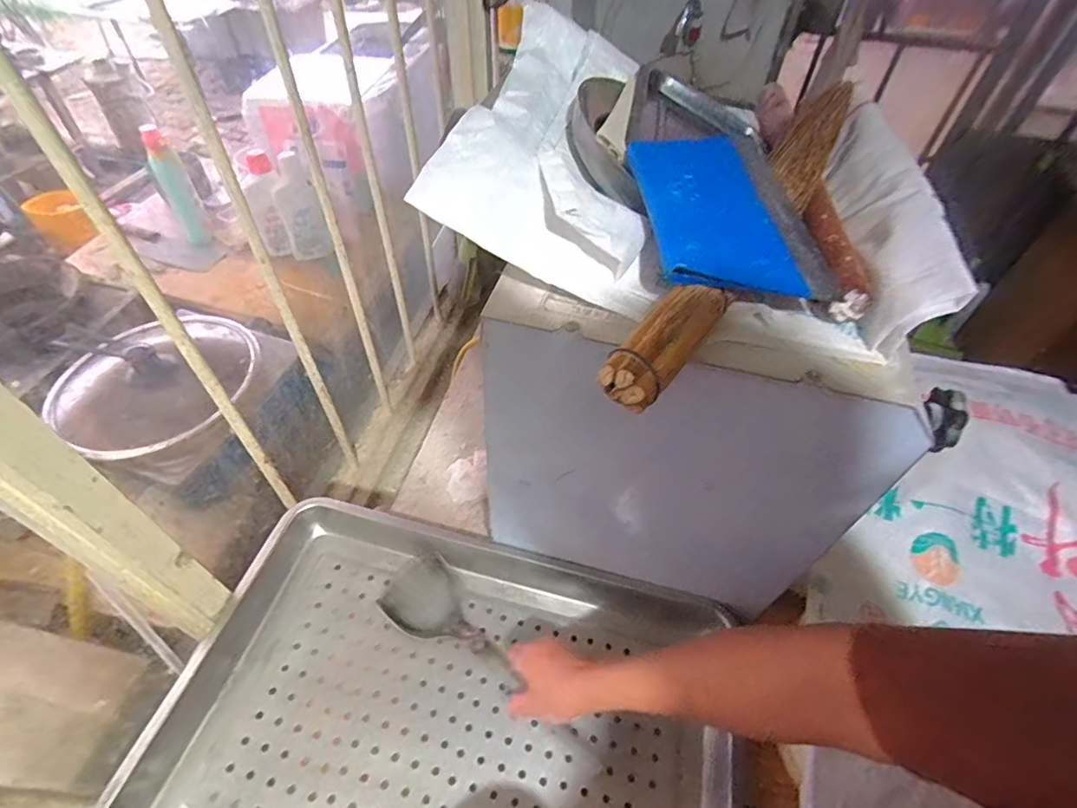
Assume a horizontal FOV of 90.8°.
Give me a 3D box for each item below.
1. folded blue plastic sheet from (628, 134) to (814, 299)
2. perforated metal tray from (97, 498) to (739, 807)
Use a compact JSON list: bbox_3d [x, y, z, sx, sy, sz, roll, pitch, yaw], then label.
[{"bbox_3d":[0.131,-0.153,0.409,0.097,0.013,0.180,-3,58,-7],"label":"folded blue plastic sheet"},{"bbox_3d":[-0.088,0.337,0.579,0.588,0.058,0.384,12,51,7],"label":"perforated metal tray"}]

